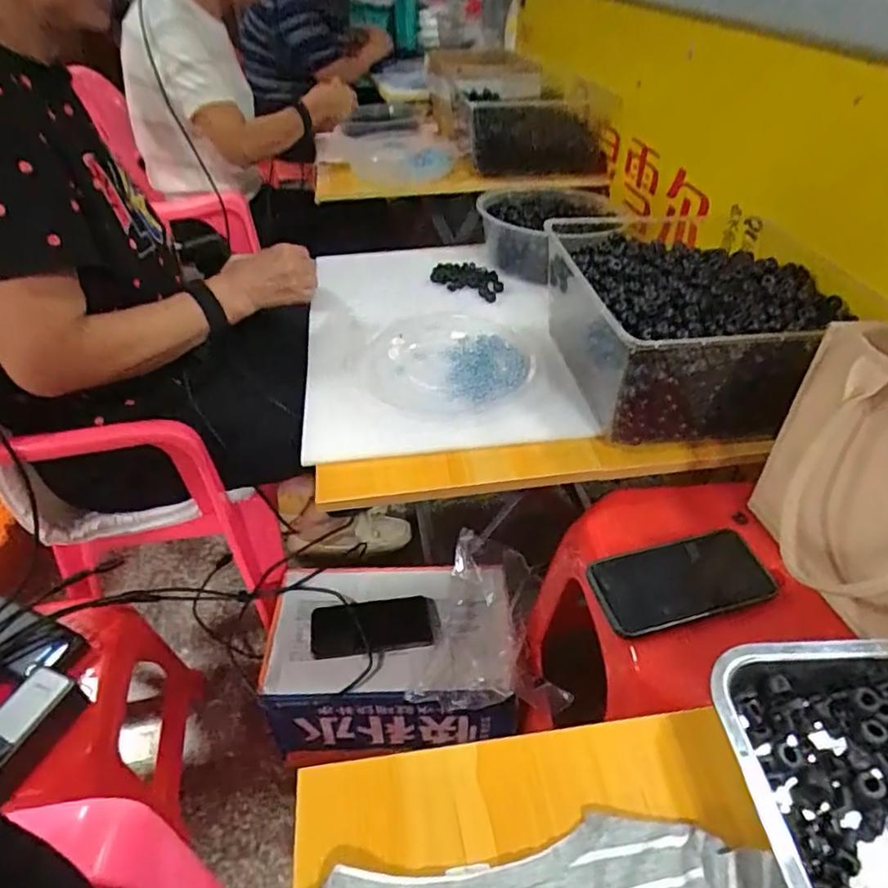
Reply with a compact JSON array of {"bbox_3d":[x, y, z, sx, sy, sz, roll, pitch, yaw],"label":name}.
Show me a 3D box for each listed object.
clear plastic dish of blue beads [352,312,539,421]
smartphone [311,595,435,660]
[{"bbox_3d":[-0.001,-0.112,0.780,0.230,0.017,0.237,-4,38,3],"label":"clear plastic dish of blue beads"},{"bbox_3d":[-0.100,0.253,0.833,0.165,0.015,0.081,-4,41,-4],"label":"smartphone"}]

